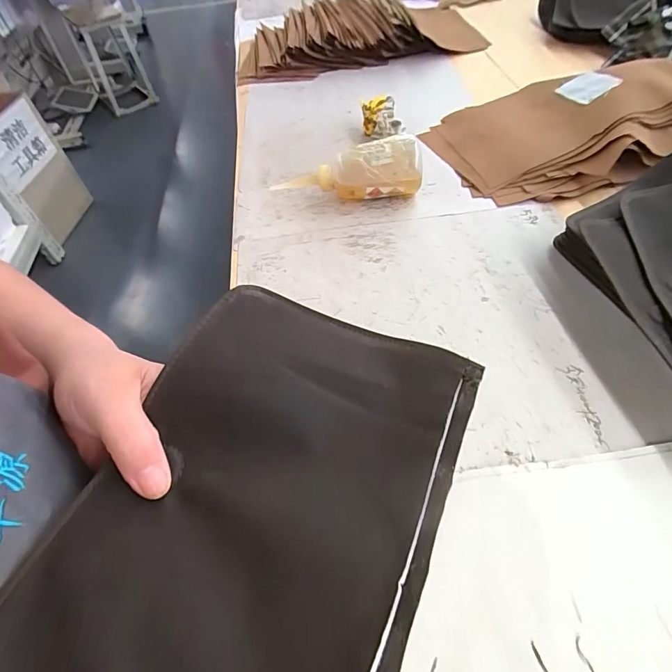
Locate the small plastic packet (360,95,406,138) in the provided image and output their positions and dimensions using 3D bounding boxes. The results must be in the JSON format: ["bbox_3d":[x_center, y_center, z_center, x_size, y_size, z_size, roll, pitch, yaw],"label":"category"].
[{"bbox_3d":[0.067,-0.314,0.583,0.059,0.048,0.028,3,53,8],"label":"small plastic packet"}]

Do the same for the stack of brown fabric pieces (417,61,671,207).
[{"bbox_3d":[0.312,-0.288,0.532,0.341,0.066,0.244,-19,53,-9],"label":"stack of brown fabric pieces"}]

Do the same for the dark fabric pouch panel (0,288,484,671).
[{"bbox_3d":[-0.036,0.075,0.172,0.142,0.025,0.217,18,56,18],"label":"dark fabric pouch panel"}]

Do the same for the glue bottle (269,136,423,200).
[{"bbox_3d":[0.011,-0.191,0.485,0.176,0.064,0.045,-4,52,3],"label":"glue bottle"}]

